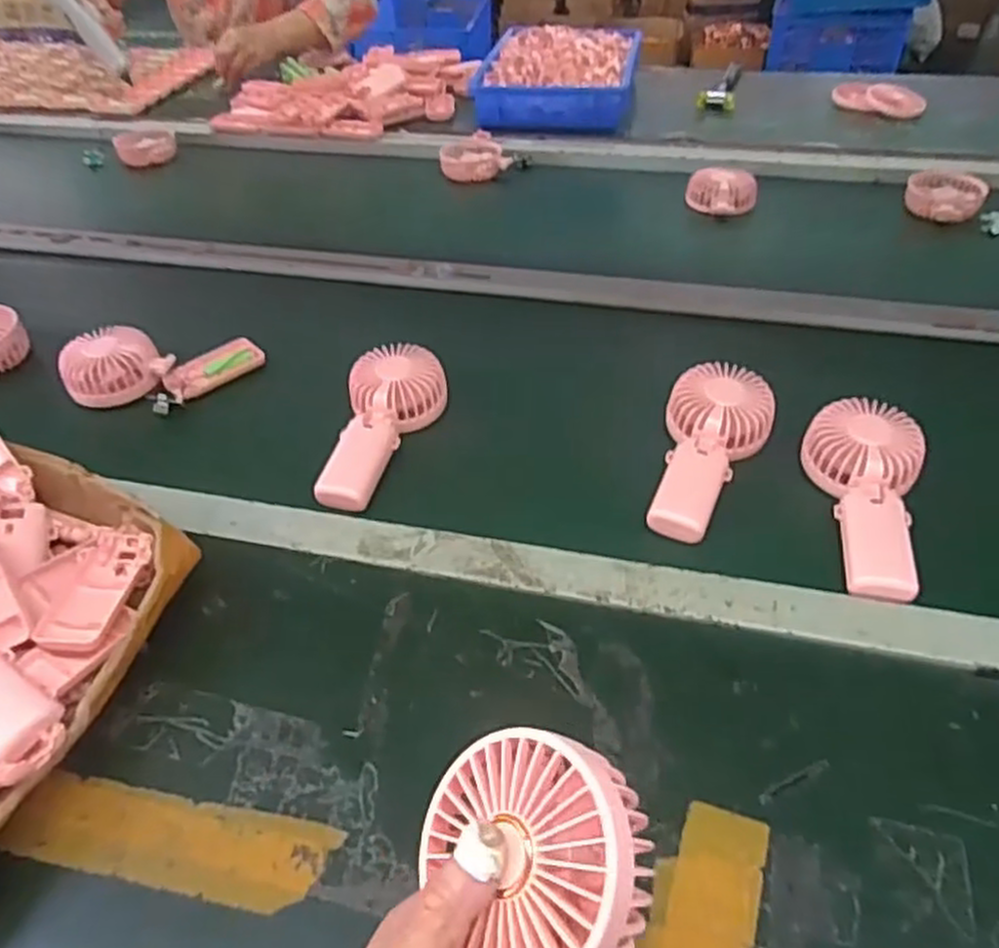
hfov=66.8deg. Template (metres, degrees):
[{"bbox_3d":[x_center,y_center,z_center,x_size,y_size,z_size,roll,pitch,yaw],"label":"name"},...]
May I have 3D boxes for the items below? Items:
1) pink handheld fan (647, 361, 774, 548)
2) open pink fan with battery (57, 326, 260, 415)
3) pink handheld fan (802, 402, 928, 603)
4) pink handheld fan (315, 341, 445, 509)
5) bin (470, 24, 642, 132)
[{"bbox_3d":[0.171,-0.022,0.611,0.084,0.043,0.169,12,46,16],"label":"pink handheld fan"},{"bbox_3d":[-0.330,-0.102,0.731,0.179,0.053,0.087,-8,44,-4],"label":"open pink fan with battery"},{"bbox_3d":[0.284,0.018,0.579,0.081,0.030,0.176,4,57,8],"label":"pink handheld fan"},{"bbox_3d":[-0.099,-0.043,0.650,0.082,0.051,0.160,2,44,7],"label":"pink handheld fan"},{"bbox_3d":[0.108,-0.688,1.304,0.254,0.062,0.379,6,44,10],"label":"bin"}]

